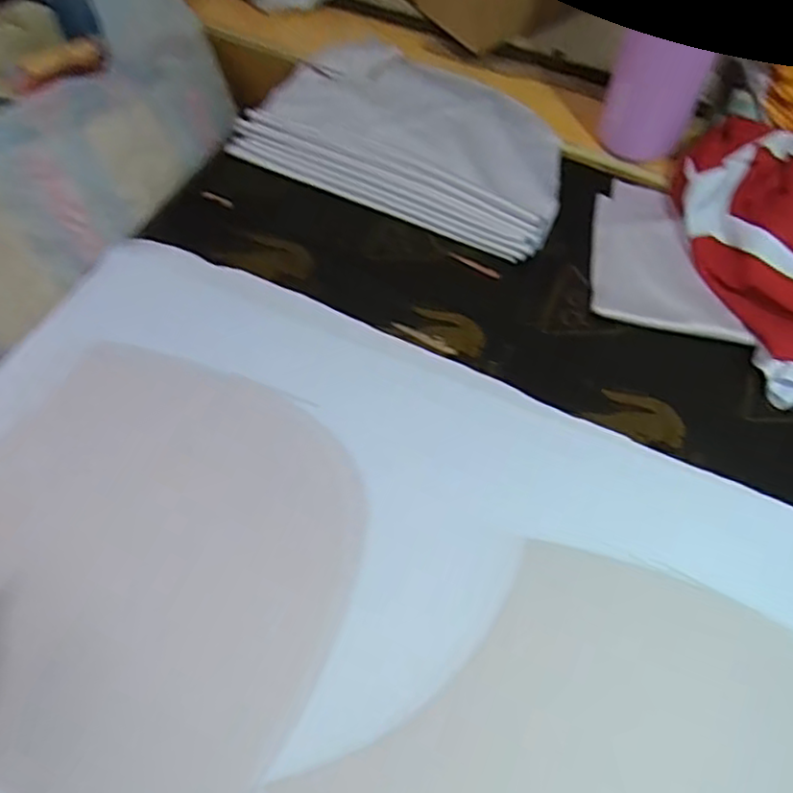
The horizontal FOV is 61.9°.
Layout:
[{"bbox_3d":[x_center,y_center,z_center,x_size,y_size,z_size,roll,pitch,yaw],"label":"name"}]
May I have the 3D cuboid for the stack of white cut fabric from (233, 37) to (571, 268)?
[{"bbox_3d":[0.021,-0.297,0.749,0.365,0.033,0.253,27,66,15],"label":"stack of white cut fabric"}]

